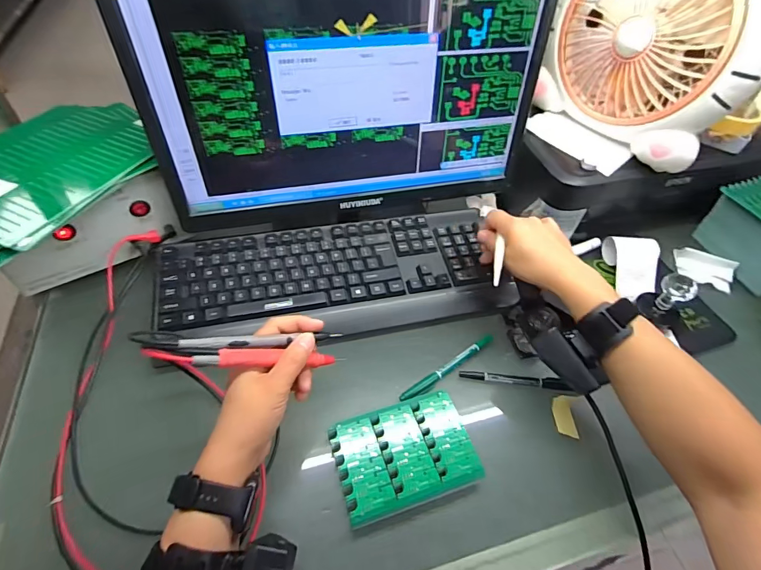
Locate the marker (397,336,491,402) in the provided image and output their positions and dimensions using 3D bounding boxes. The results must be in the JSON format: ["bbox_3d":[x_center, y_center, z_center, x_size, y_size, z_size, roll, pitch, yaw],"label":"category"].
[{"bbox_3d":[0.080,0.092,0.459,0.140,0.010,0.015,-29,58,-26],"label":"marker"}]

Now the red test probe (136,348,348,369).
[{"bbox_3d":[-0.105,0.063,0.344,0.164,0.015,0.016,9,44,-35],"label":"red test probe"}]

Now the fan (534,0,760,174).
[{"bbox_3d":[0.324,-0.296,0.486,0.090,0.247,0.250,-29,59,-26],"label":"fan"}]

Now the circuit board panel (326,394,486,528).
[{"bbox_3d":[0.023,0.158,0.384,0.127,0.006,0.092,-13,53,-15],"label":"circuit board panel"}]

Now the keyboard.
[{"bbox_3d":[-0.049,-0.013,0.515,0.432,0.037,0.167,-4,51,-10],"label":"keyboard"}]

